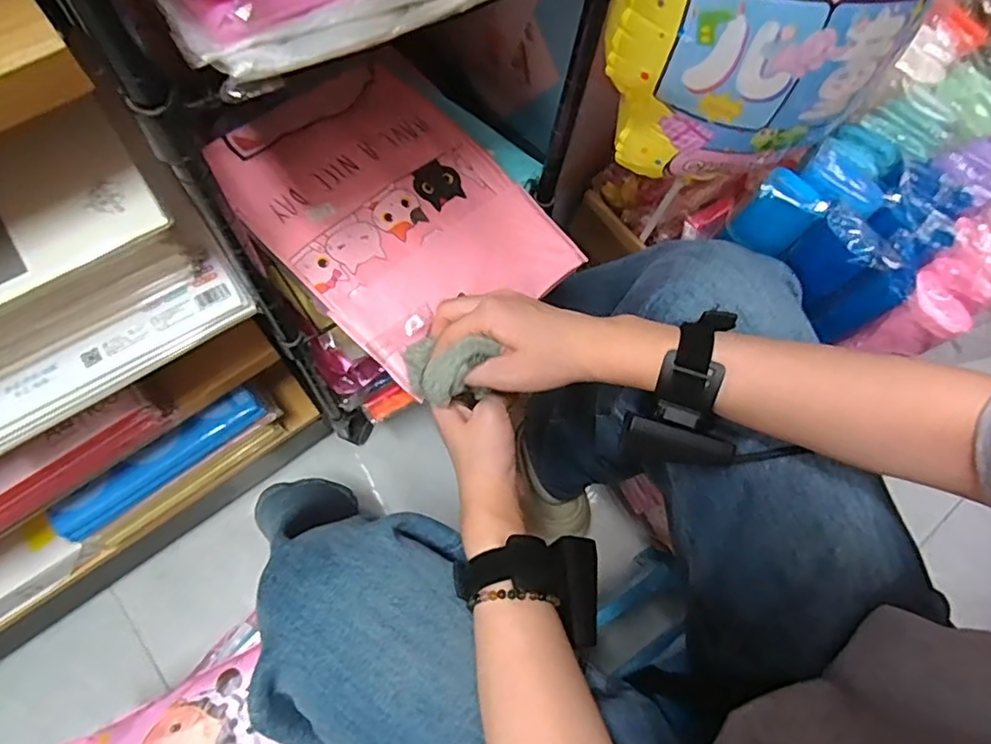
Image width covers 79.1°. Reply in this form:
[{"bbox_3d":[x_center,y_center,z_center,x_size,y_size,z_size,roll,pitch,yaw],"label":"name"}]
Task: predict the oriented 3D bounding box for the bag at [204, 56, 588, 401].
[{"bbox_3d":[-0.081,-0.135,0.492,0.255,0.022,0.205,47,63,3],"label":"bag"}]

